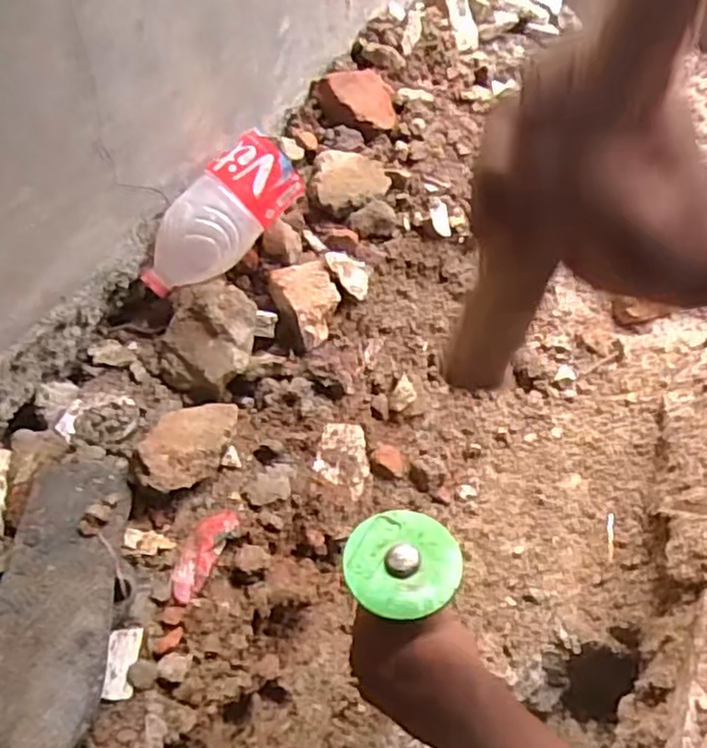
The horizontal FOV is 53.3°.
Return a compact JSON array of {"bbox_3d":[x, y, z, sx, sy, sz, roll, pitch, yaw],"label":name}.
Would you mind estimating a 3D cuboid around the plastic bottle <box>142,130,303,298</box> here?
[{"bbox_3d":[-0.145,-0.162,0.745,0.196,0.072,0.070,-48,59,-3],"label":"plastic bottle"}]

